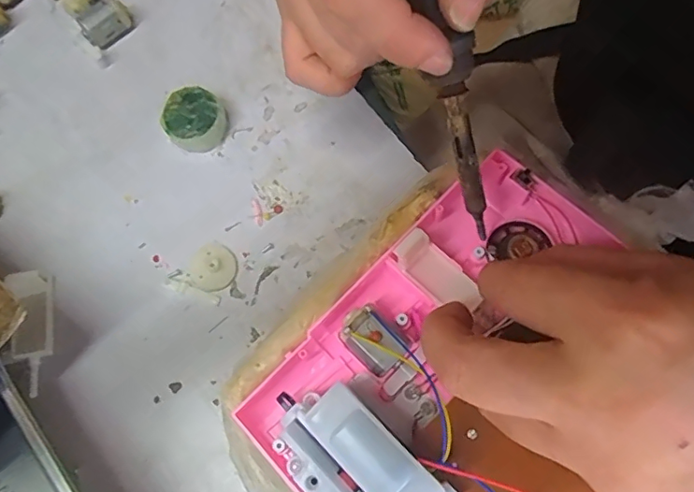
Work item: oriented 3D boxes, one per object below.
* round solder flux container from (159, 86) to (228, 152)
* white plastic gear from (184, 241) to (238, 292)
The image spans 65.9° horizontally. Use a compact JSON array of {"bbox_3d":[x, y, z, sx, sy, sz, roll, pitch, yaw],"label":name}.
[{"bbox_3d":[-0.084,-0.069,0.295,0.032,0.018,0.031,-1,69,2],"label":"round solder flux container"},{"bbox_3d":[-0.069,0.011,0.272,0.024,0.007,0.024,-1,69,2],"label":"white plastic gear"}]

